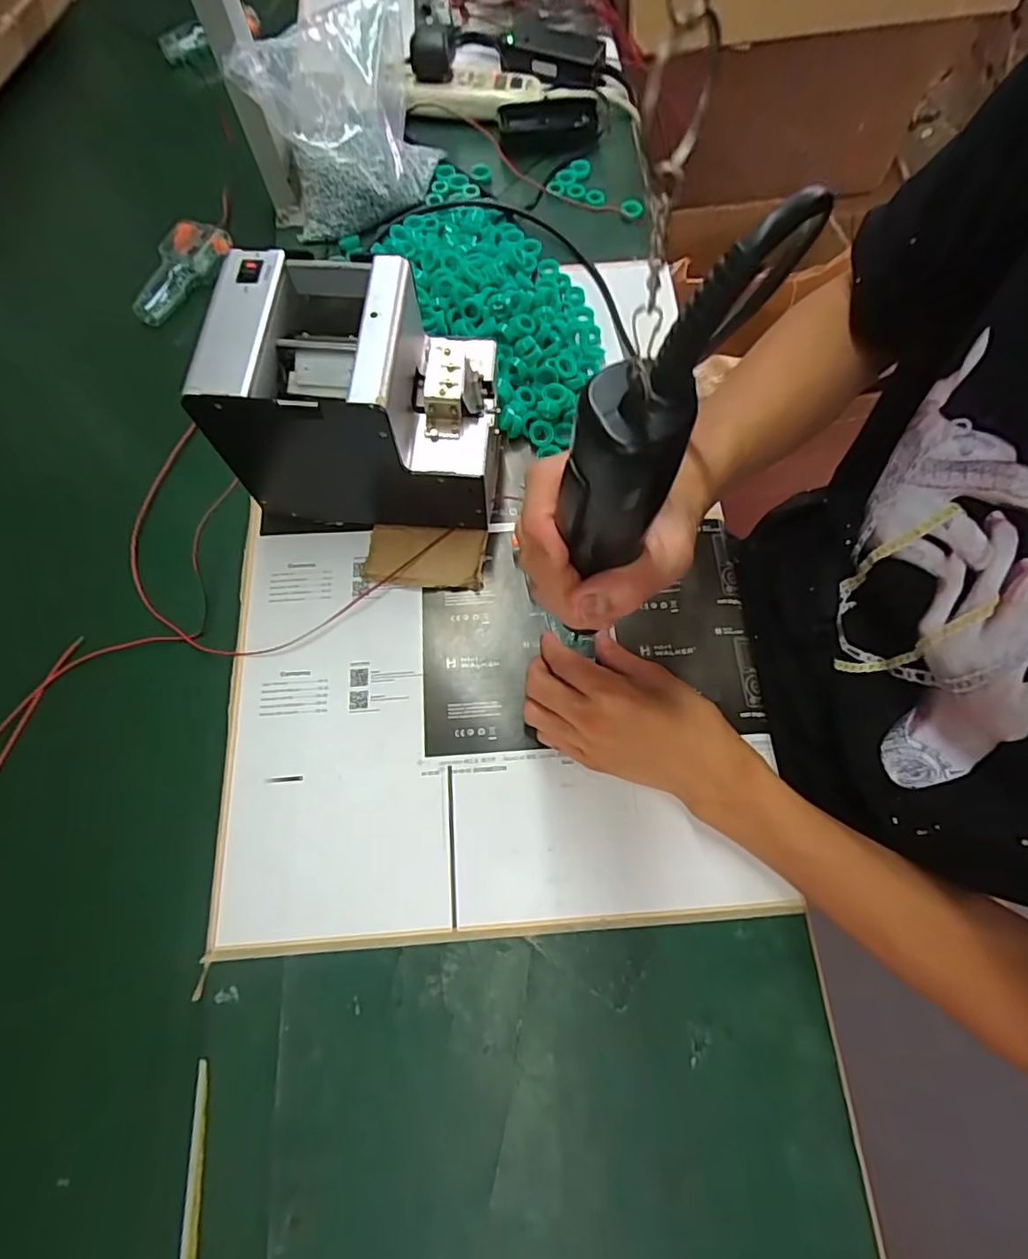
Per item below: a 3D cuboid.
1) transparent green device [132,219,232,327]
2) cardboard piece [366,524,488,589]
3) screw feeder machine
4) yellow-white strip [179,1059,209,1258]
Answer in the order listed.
[{"bbox_3d":[-0.342,-0.366,0.587,0.065,0.026,0.121,37,75,16],"label":"transparent green device"},{"bbox_3d":[-0.072,-0.059,0.472,0.092,0.009,0.052,4,70,1],"label":"cardboard piece"},{"bbox_3d":[-0.107,-0.163,0.433,0.177,0.151,0.124,0,70,0],"label":"screw feeder machine"},{"bbox_3d":[-0.187,0.313,0.340,0.010,0.004,0.099,-6,70,-2],"label":"yellow-white strip"}]

